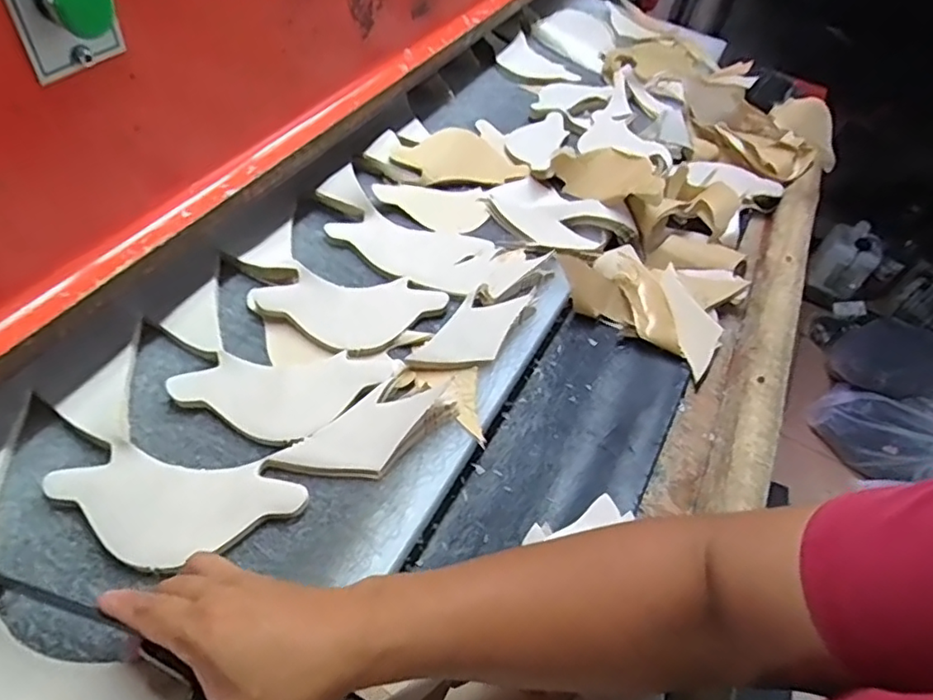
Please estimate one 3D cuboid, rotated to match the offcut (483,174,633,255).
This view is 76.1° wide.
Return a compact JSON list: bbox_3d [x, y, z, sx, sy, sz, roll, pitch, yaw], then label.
[{"bbox_3d":[0.102,-0.150,0.680,0.147,0.030,0.105,32,55,22],"label":"offcut"}]

